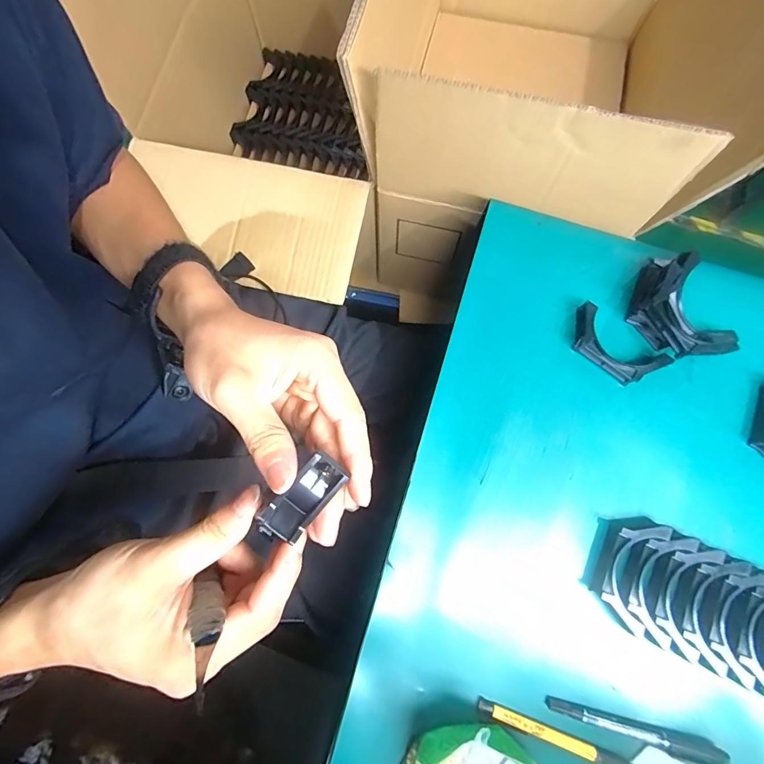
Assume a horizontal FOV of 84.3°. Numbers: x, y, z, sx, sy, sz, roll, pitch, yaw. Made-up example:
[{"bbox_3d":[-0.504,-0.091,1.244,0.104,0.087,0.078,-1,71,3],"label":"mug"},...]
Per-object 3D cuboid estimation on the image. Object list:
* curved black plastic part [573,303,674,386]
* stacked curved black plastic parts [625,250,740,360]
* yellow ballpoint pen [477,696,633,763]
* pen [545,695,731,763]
[{"bbox_3d":[0.218,-0.031,0.397,0.093,0.020,0.040,36,80,7],"label":"curved black plastic part"},{"bbox_3d":[0.275,-0.066,0.393,0.060,0.044,0.101,-28,79,-6],"label":"stacked curved black plastic parts"},{"bbox_3d":[0.144,0.288,0.339,0.138,0.008,0.012,20,79,4],"label":"yellow ballpoint pen"},{"bbox_3d":[0.202,0.279,0.338,0.138,0.010,0.017,14,78,3],"label":"pen"}]

